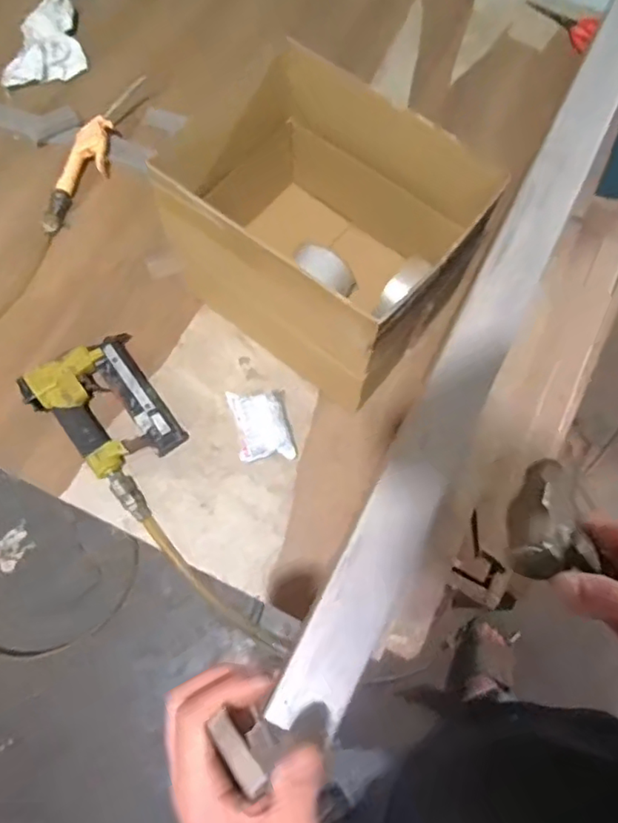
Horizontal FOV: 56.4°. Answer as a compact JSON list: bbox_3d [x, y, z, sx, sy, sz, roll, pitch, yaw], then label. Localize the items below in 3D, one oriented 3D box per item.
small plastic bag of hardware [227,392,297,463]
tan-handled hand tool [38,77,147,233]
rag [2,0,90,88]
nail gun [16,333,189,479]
[{"bbox_3d":[-0.061,0.018,0.743,0.067,0.023,0.097,-12,72,-5],"label":"small plastic bag of hardware"},{"bbox_3d":[-0.330,-0.393,0.877,0.069,0.034,0.278,14,71,4],"label":"tan-handled hand tool"},{"bbox_3d":[-0.420,-0.682,0.979,0.118,0.033,0.322,7,71,1],"label":"rag"},{"bbox_3d":[-0.268,-0.002,0.750,0.143,0.039,0.180,-34,75,-12],"label":"nail gun"}]

